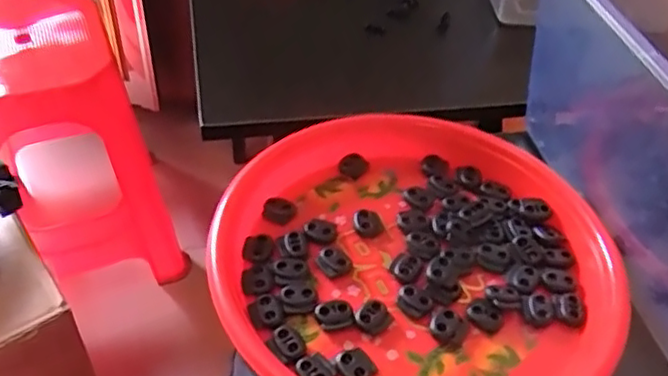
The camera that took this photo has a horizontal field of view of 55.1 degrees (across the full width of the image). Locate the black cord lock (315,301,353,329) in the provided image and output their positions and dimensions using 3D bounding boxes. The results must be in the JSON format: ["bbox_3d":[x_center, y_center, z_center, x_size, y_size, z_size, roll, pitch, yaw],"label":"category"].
[{"bbox_3d":[0.001,0.073,0.365,0.021,0.007,0.014,-4,45,-9],"label":"black cord lock"}]

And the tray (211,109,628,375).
[{"bbox_3d":[0.050,0.036,0.389,0.225,0.028,0.242,2,44,-2],"label":"tray"}]

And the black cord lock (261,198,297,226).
[{"bbox_3d":[-0.035,0.015,0.422,0.020,0.009,0.017,15,45,11],"label":"black cord lock"}]

